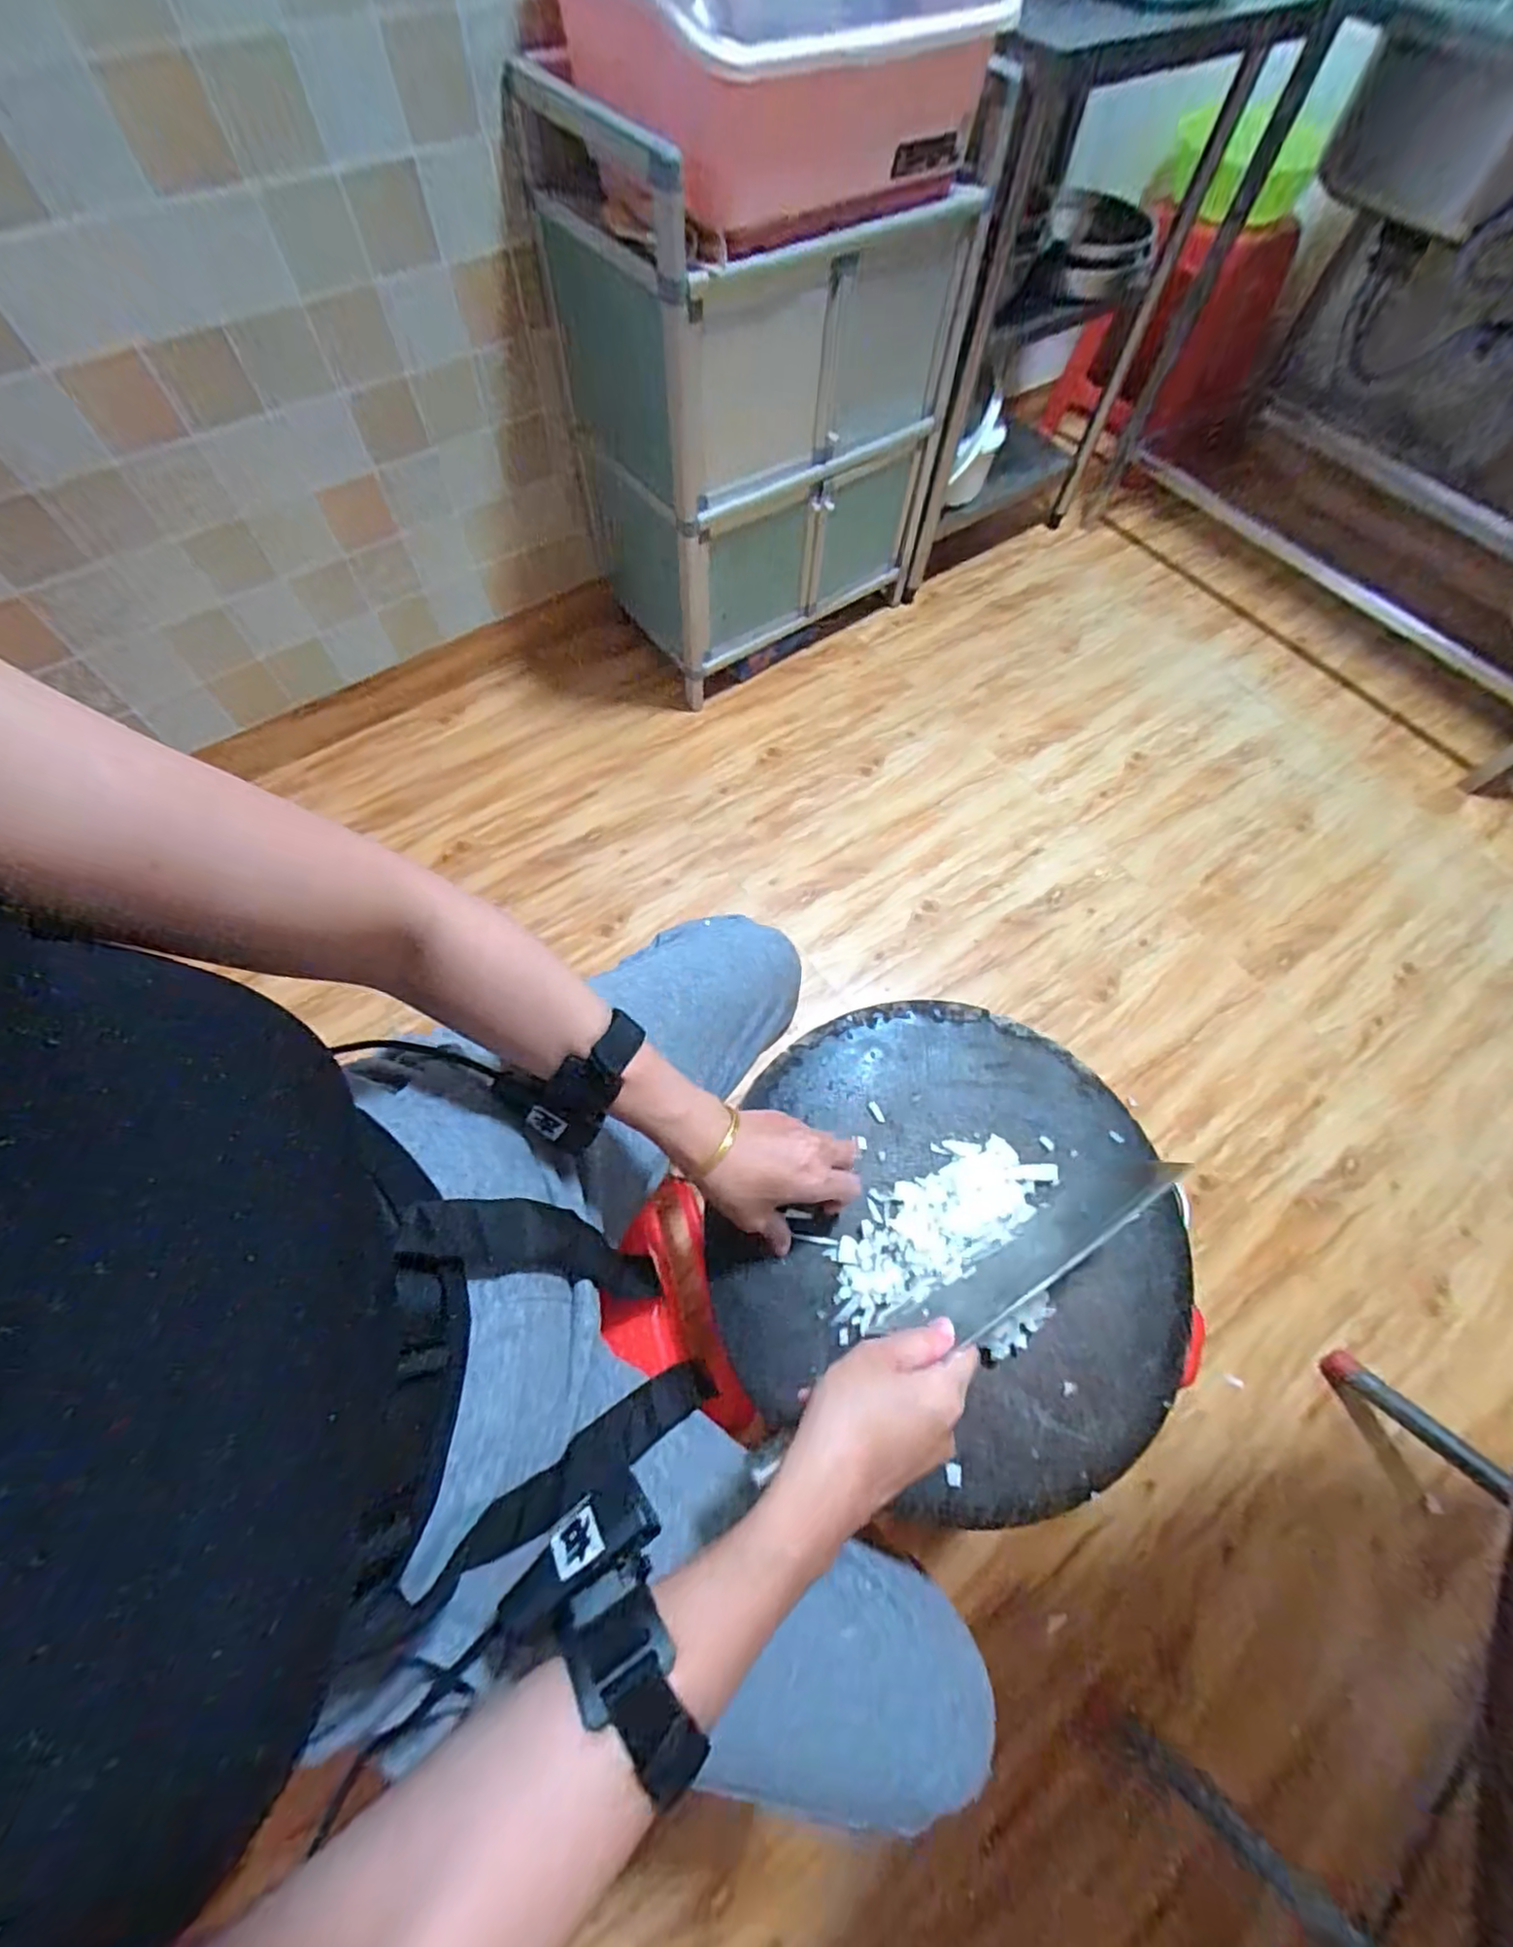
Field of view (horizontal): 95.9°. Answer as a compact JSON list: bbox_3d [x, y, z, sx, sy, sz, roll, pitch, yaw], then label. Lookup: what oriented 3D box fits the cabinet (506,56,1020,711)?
[{"bbox_3d":[0.008,-0.922,1.169,0.595,0.718,0.324,-32,70,-15],"label":"cabinet"}]

